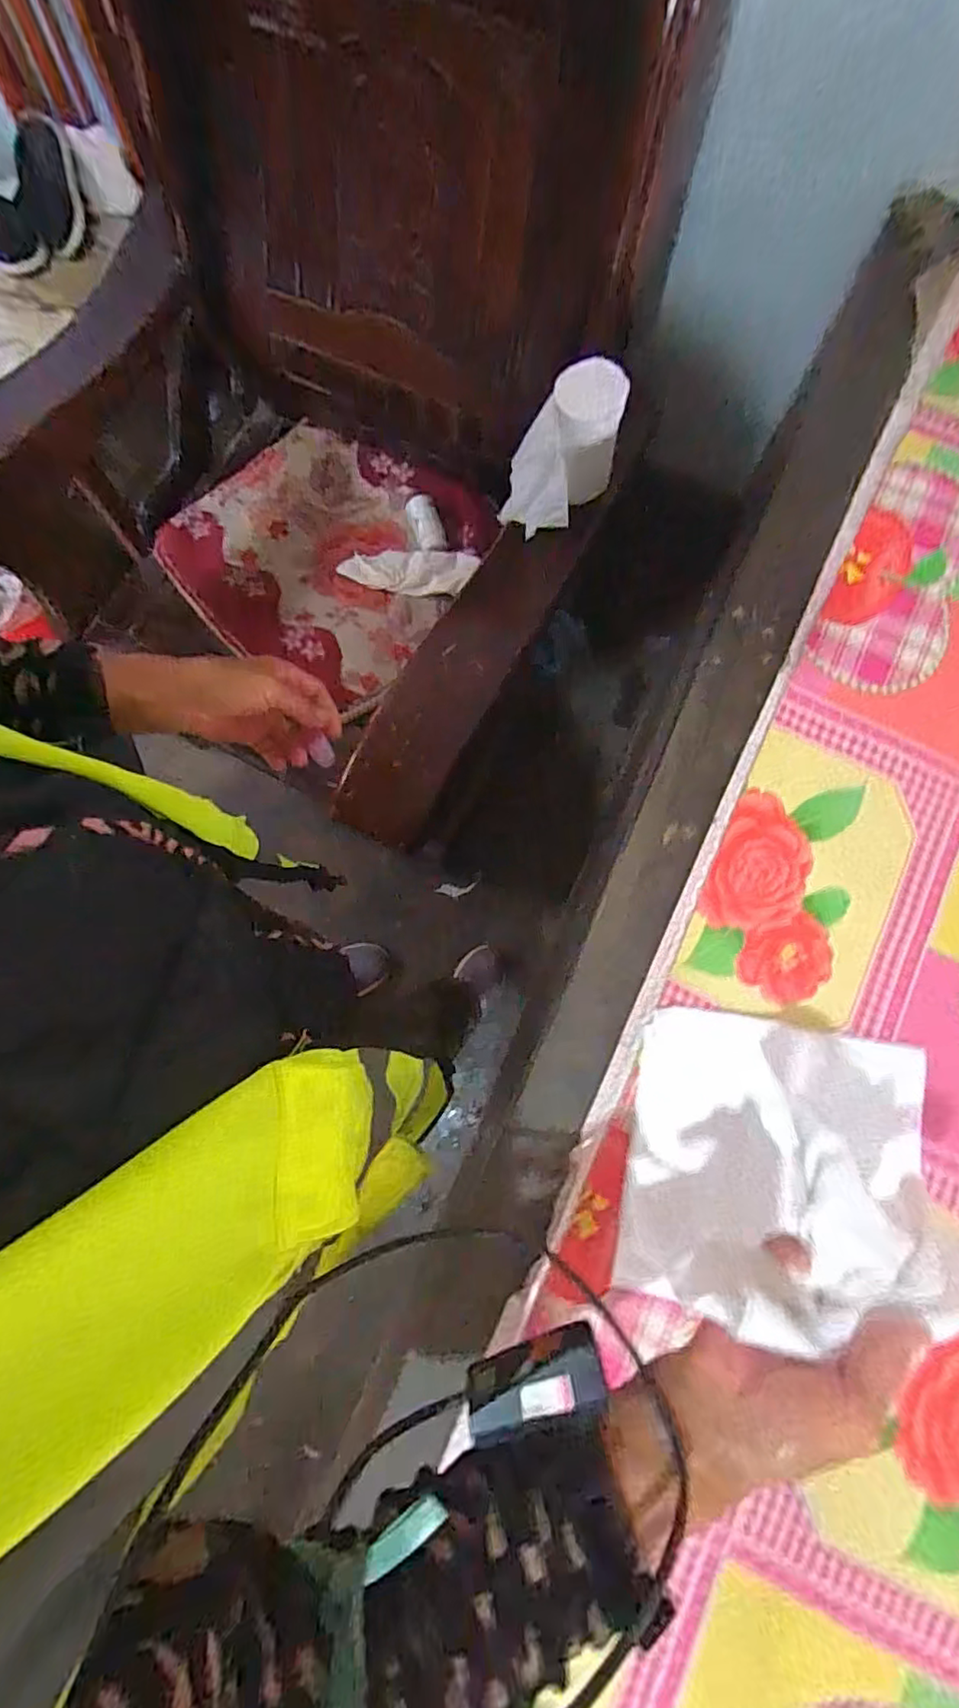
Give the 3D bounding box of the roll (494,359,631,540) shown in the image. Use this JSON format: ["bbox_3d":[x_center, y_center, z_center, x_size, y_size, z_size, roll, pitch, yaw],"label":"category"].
[{"bbox_3d":[0.090,-0.443,0.681,0.115,0.150,0.093,12,81,4],"label":"roll"}]

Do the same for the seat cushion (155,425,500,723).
[{"bbox_3d":[-0.255,-0.477,0.987,0.481,0.078,0.436,35,89,10],"label":"seat cushion"}]

